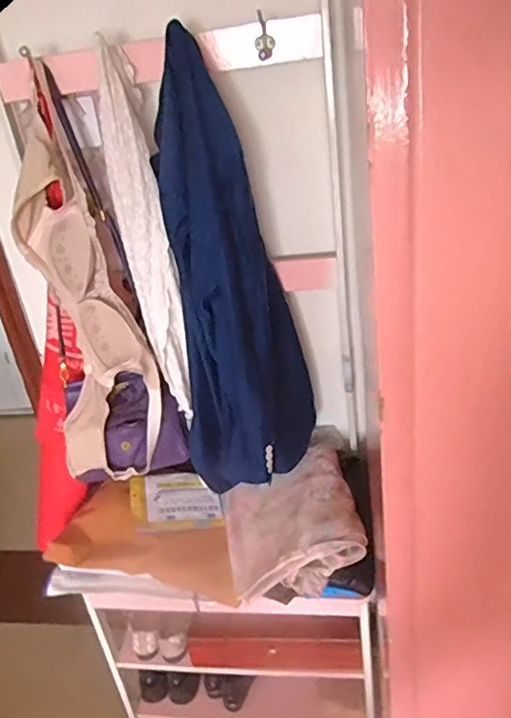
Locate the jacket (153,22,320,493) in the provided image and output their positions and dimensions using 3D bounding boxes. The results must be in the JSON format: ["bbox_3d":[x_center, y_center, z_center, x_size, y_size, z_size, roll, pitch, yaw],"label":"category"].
[{"bbox_3d":[-0.030,-0.135,0.970,0.232,0.700,0.204,-8,28,0],"label":"jacket"}]

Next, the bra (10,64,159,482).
[{"bbox_3d":[-0.314,-0.086,1.012,0.186,0.592,0.199,-17,30,-18],"label":"bra"}]

